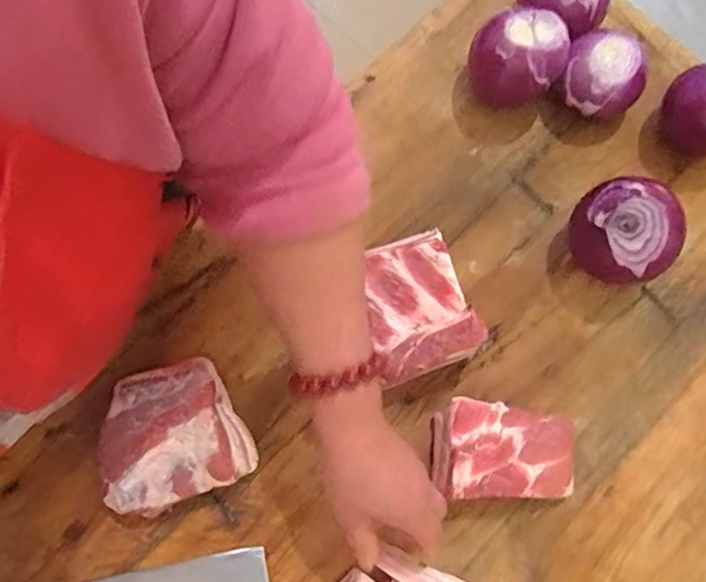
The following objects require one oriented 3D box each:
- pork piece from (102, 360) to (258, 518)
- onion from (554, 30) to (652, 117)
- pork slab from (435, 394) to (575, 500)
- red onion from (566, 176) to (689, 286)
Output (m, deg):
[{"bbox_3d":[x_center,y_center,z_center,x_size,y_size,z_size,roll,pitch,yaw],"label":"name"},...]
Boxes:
[{"bbox_3d":[-0.155,0.119,0.479,0.119,0.046,0.111,-22,77,-6],"label":"pork piece"},{"bbox_3d":[0.240,-0.204,0.561,0.076,0.080,0.060,30,77,7],"label":"onion"},{"bbox_3d":[0.129,0.136,0.484,0.115,0.033,0.077,6,76,1],"label":"pork slab"},{"bbox_3d":[0.242,-0.051,0.517,0.081,0.086,0.091,-30,79,-9],"label":"red onion"}]

